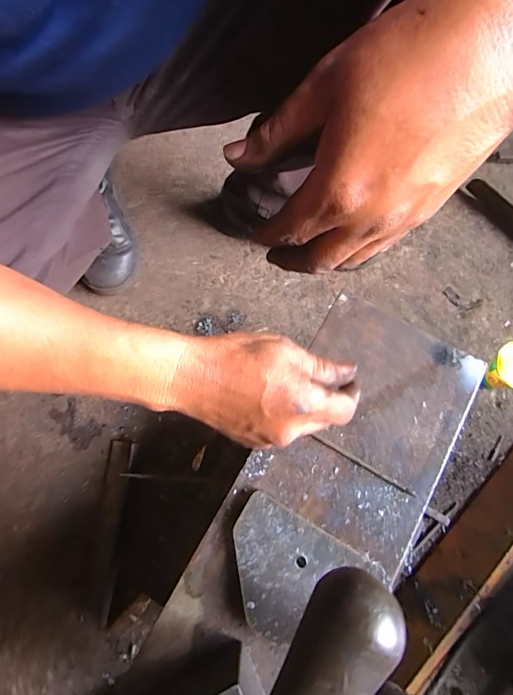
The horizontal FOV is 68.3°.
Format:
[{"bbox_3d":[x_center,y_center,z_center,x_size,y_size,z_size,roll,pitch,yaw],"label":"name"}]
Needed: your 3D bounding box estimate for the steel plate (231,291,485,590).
[{"bbox_3d":[0.116,0.077,0.399,0.174,0.006,0.236,29,76,8],"label":"steel plate"}]

